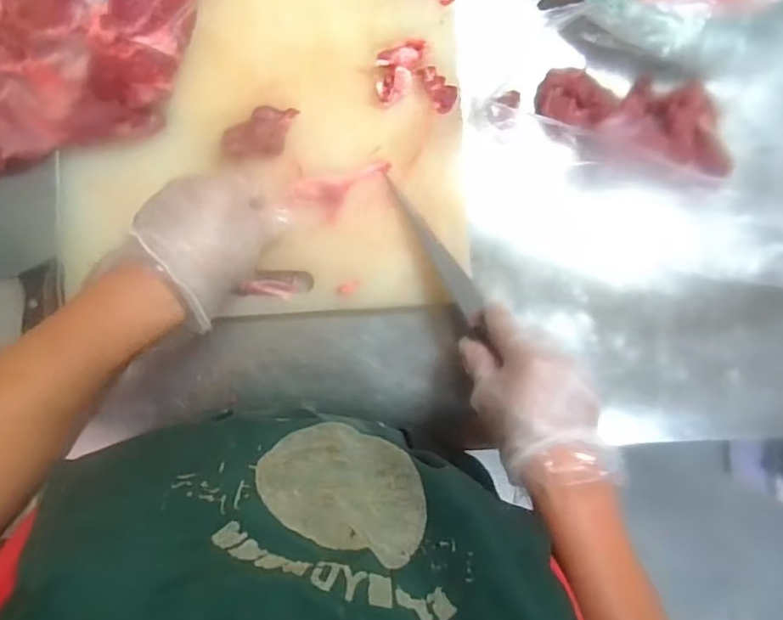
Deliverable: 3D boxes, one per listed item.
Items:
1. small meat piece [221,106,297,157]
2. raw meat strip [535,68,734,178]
[{"bbox_3d":[-0.100,-0.137,0.439,0.048,0.017,0.043,8,90,-4],"label":"small meat piece"},{"bbox_3d":[0.196,-0.157,0.457,0.153,0.029,0.069,17,89,-4],"label":"raw meat strip"}]

